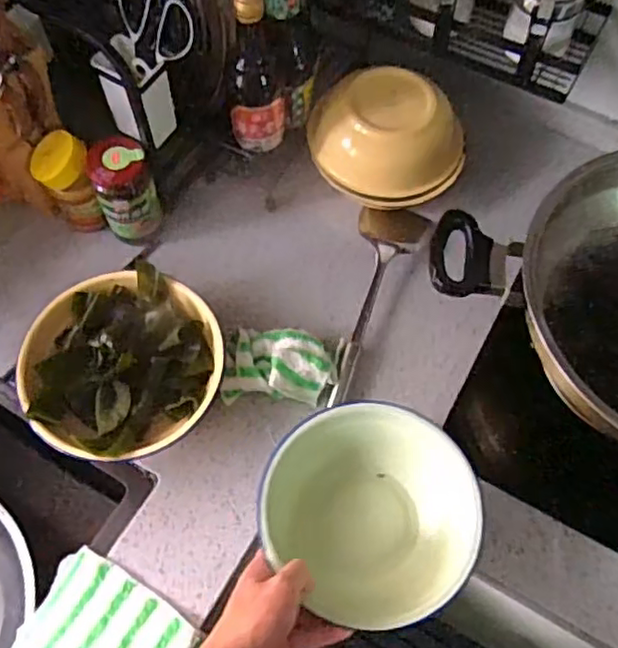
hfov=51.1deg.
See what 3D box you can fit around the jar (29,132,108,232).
[{"bbox_3d":[-0.280,-0.162,0.763,0.060,0.128,0.063,1,66,-2],"label":"jar"}]

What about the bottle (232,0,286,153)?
[{"bbox_3d":[-0.056,-0.266,0.690,0.059,0.181,0.055,1,66,-2],"label":"bottle"}]

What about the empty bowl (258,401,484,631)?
[{"bbox_3d":[0.056,0.171,0.599,0.181,0.072,0.191,1,66,-2],"label":"empty bowl"}]

